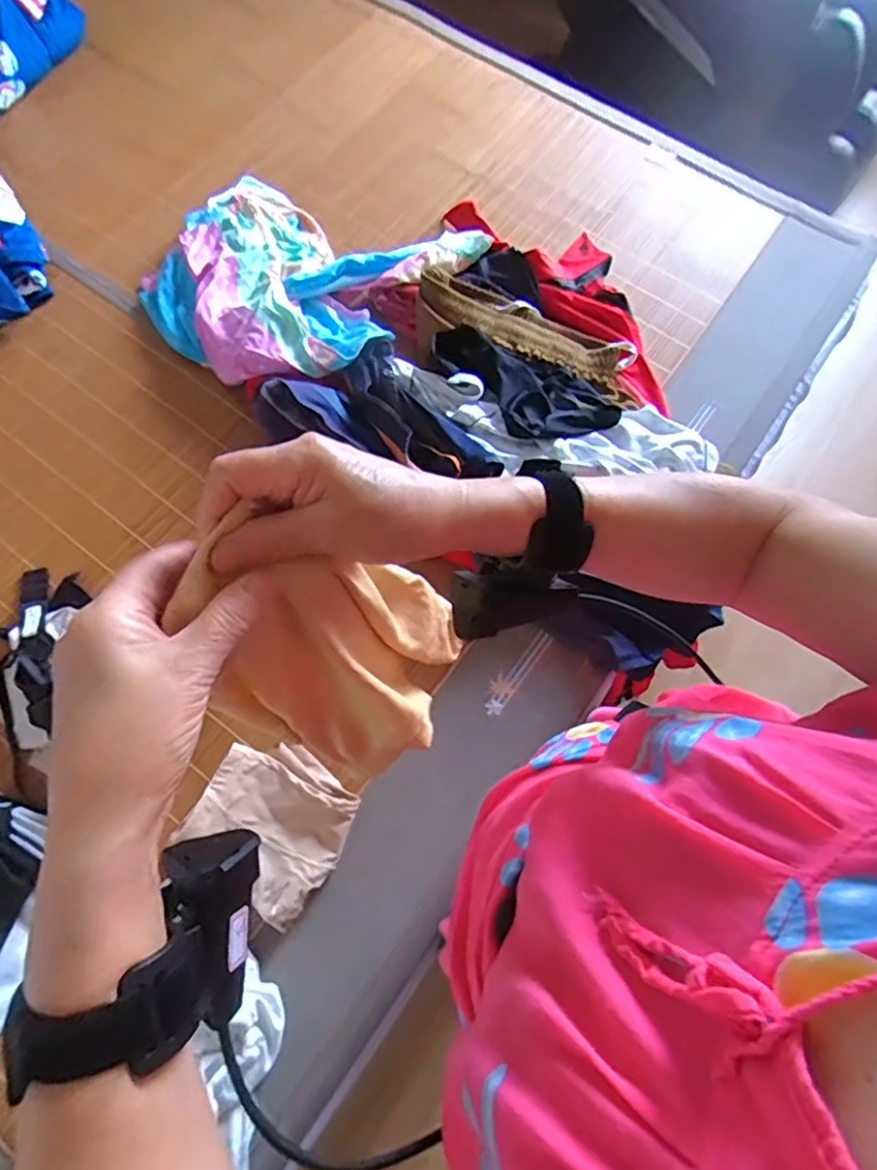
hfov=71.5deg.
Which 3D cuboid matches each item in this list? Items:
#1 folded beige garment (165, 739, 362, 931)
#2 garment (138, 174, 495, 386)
[{"bbox_3d":[-0.199,0.284,0.724,0.178,0.046,0.171,34,74,10],"label":"folded beige garment"},{"bbox_3d":[-0.221,-0.490,0.979,0.474,0.088,0.418,25,72,7],"label":"garment"}]

